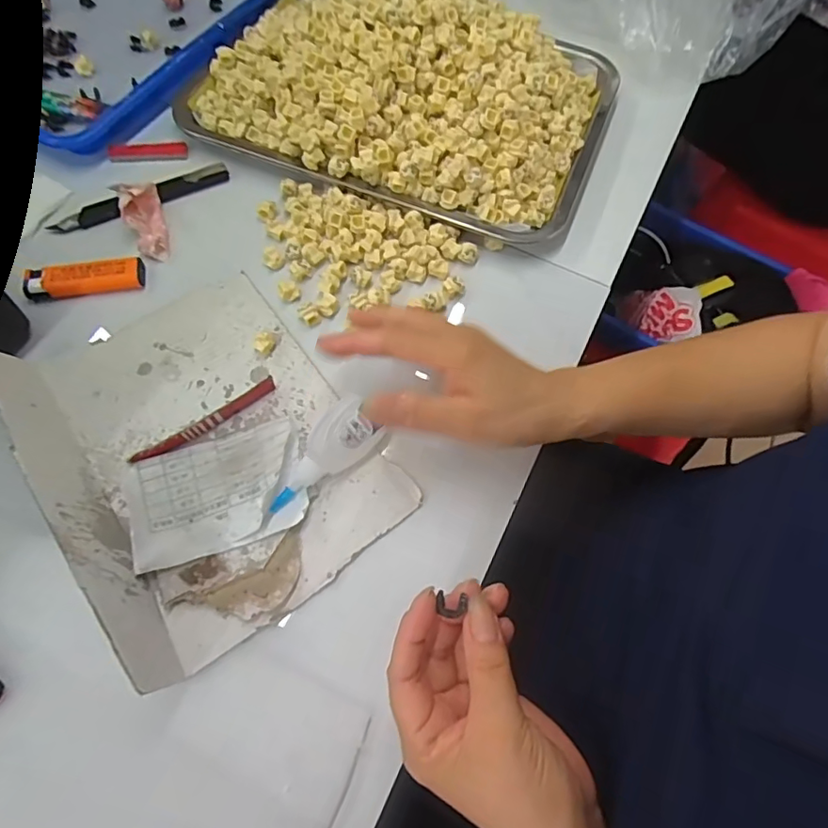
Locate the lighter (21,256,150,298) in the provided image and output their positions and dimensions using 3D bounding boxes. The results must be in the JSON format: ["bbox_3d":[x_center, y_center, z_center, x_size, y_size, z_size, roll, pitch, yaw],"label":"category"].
[{"bbox_3d":[-0.243,-0.101,0.392,0.079,0.014,0.023,-9,65,-8],"label":"lighter"}]

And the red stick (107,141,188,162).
[{"bbox_3d":[-0.229,-0.227,0.456,0.064,0.006,0.017,-6,65,-7],"label":"red stick"}]

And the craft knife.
[{"bbox_3d":[-0.221,-0.175,0.429,0.143,0.011,0.018,-25,68,-15],"label":"craft knife"}]

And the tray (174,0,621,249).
[{"bbox_3d":[-0.007,-0.297,0.458,0.348,0.083,0.249,21,65,6],"label":"tray"}]

